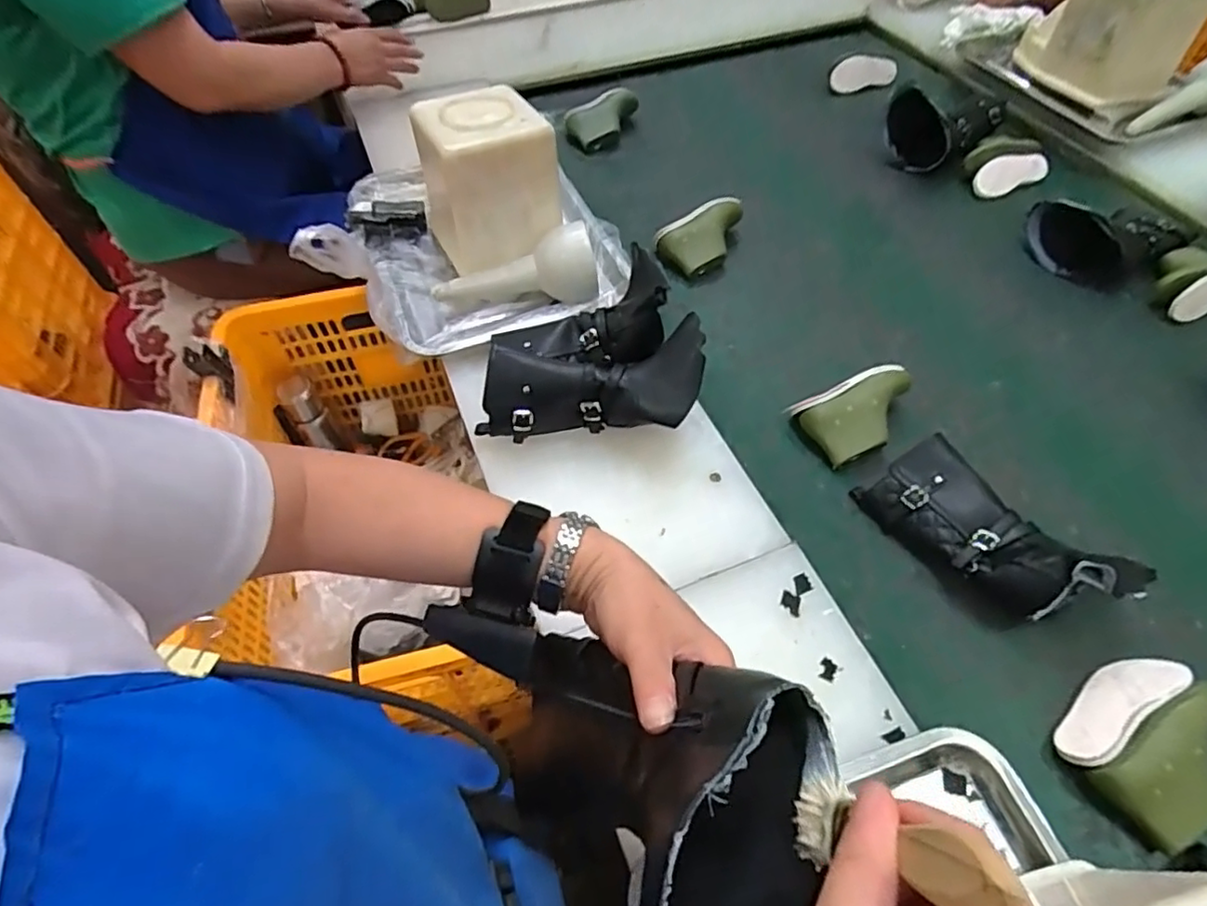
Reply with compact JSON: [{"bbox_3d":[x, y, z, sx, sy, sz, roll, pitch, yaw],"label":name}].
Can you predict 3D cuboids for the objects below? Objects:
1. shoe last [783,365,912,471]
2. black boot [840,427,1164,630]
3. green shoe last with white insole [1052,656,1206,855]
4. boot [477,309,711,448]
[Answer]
[{"bbox_3d":[0.291,-0.043,0.695,0.132,0.050,0.082,-19,58,-12],"label":"shoe last"},{"bbox_3d":[0.363,0.073,0.577,0.107,0.090,0.227,-36,63,-21],"label":"black boot"},{"bbox_3d":[0.443,0.228,0.494,0.139,0.048,0.104,-30,61,-19],"label":"green shoe last with white insole"},{"bbox_3d":[-0.015,-0.053,0.608,0.221,0.103,0.081,-5,56,-4],"label":"boot"}]

